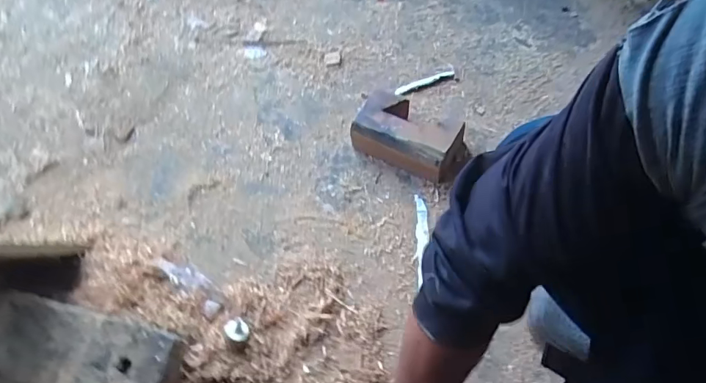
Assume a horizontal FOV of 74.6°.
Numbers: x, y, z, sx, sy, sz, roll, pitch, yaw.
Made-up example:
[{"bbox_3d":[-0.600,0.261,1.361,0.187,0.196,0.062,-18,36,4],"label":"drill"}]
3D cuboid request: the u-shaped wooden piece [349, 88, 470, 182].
[{"bbox_3d":[0.097,-0.109,0.823,0.202,0.071,0.123,24,64,18],"label":"u-shaped wooden piece"}]

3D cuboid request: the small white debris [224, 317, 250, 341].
[{"bbox_3d":[-0.166,0.200,0.666,0.029,0.027,0.032,-37,64,-20],"label":"small white debris"}]

